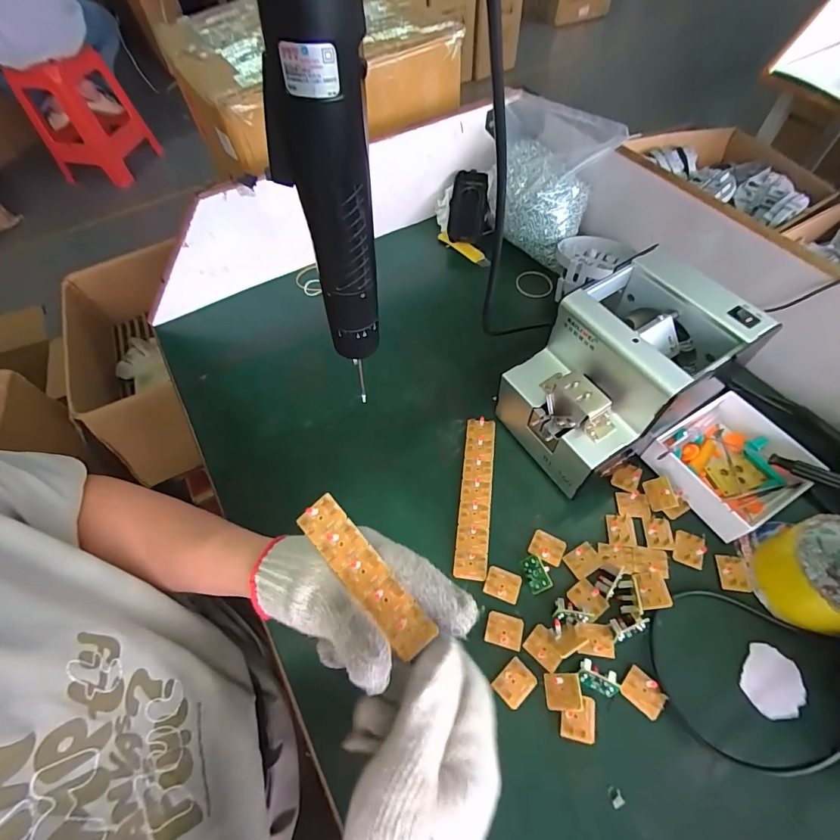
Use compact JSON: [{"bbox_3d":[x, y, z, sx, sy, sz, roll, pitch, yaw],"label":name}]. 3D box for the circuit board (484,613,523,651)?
[{"bbox_3d":[0.071,0.178,0.358,0.030,0.005,0.025,12,59,10],"label":"circuit board"}]

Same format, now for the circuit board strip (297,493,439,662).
[{"bbox_3d":[-0.037,0.104,0.286,0.027,0.004,0.117,-42,76,-4],"label":"circuit board strip"}]

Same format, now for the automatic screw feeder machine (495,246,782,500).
[{"bbox_3d":[0.179,-0.037,0.402,0.166,0.145,0.122,-29,61,-15],"label":"automatic screw feeder machine"}]

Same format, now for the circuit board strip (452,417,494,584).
[{"bbox_3d":[0.056,0.071,0.422,0.029,0.007,0.165,6,59,6],"label":"circuit board strip"}]

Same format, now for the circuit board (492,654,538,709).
[{"bbox_3d":[0.075,0.209,0.337,0.031,0.010,0.024,-40,64,-20],"label":"circuit board"}]

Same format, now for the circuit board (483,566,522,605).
[{"bbox_3d":[0.074,0.146,0.376,0.030,0.004,0.025,16,68,14],"label":"circuit board"}]

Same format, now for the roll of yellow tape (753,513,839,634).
[{"bbox_3d":[0.334,0.127,0.348,0.089,0.057,0.079,-14,59,-6],"label":"roll of yellow tape"}]

